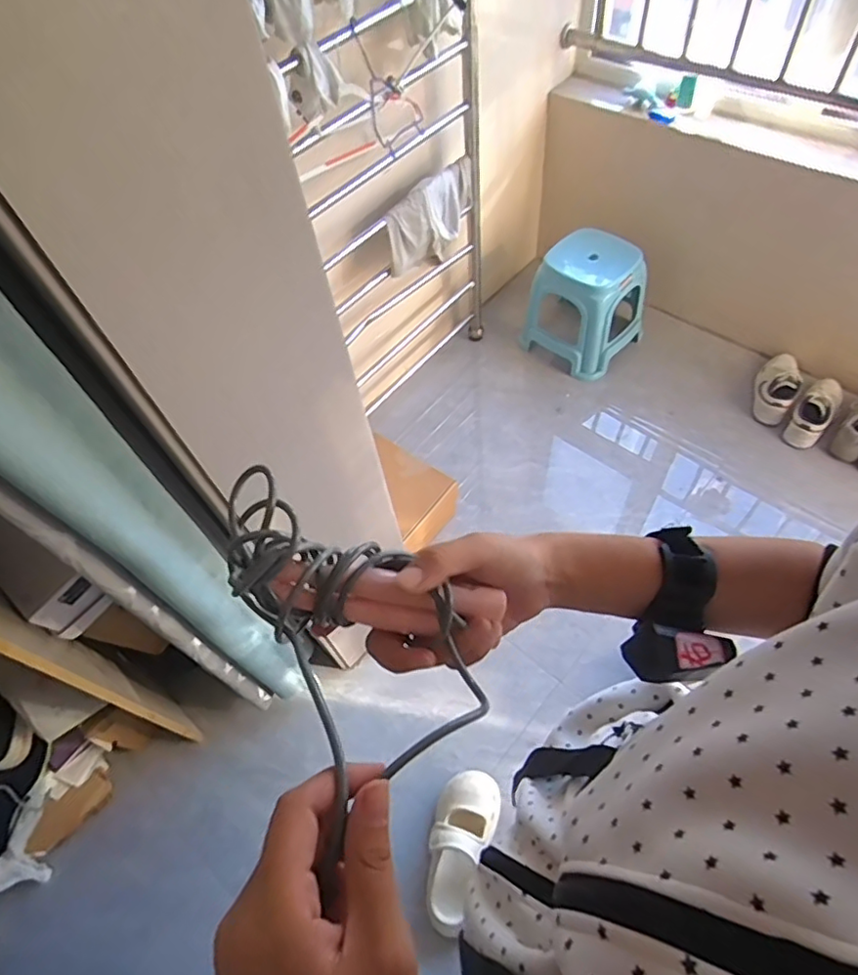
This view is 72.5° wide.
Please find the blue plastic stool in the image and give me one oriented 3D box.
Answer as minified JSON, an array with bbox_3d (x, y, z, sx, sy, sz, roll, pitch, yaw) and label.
[{"bbox_3d":[0.492,-0.575,1.839,0.315,0.344,0.277,37,67,25],"label":"blue plastic stool"}]

